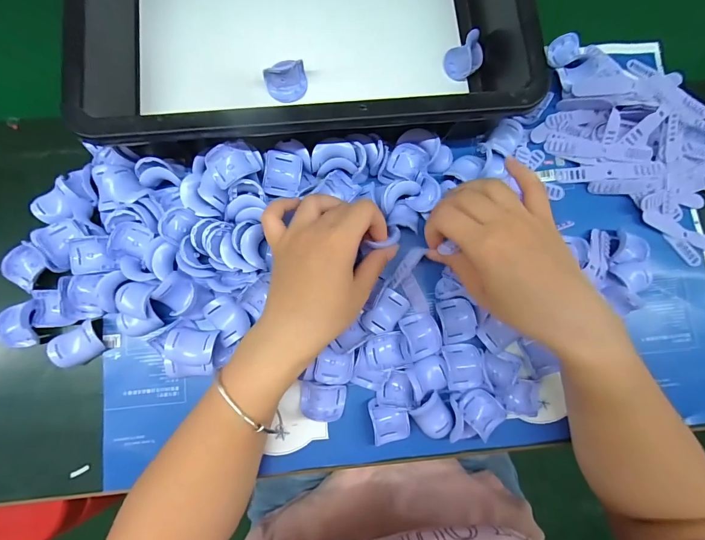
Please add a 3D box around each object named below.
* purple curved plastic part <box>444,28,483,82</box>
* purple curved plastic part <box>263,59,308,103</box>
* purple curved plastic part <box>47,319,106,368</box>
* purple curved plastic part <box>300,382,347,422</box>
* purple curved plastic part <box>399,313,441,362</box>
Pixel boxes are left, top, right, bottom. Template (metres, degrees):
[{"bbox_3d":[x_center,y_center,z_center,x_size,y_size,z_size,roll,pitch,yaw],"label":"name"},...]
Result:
[{"bbox_3d":[0.107,-0.203,0.340,0.033,0.027,0.036,0,81,-2],"label":"purple curved plastic part"},{"bbox_3d":[-0.059,-0.171,0.324,0.037,0.027,0.024,-15,82,-5],"label":"purple curved plastic part"},{"bbox_3d":[-0.227,0.063,0.296,0.038,0.014,0.028,-33,84,-7],"label":"purple curved plastic part"},{"bbox_3d":[-0.025,0.109,0.301,0.038,0.015,0.031,7,81,-1],"label":"purple curved plastic part"},{"bbox_3d":[0.060,0.056,0.308,0.029,0.007,0.037,-19,82,-5],"label":"purple curved plastic part"}]

